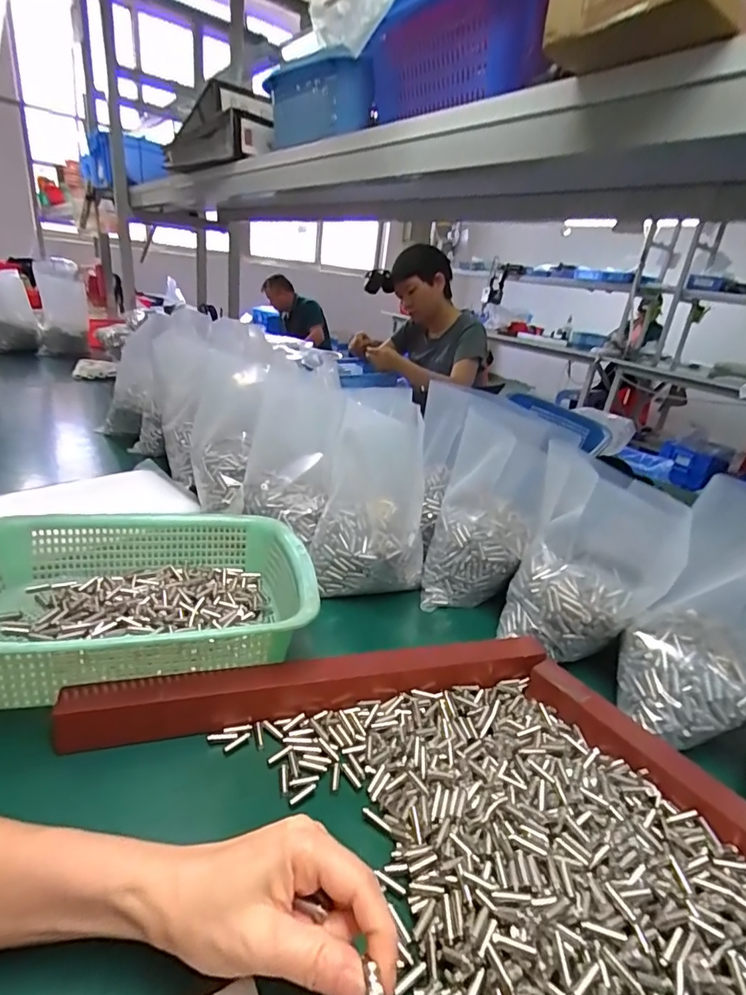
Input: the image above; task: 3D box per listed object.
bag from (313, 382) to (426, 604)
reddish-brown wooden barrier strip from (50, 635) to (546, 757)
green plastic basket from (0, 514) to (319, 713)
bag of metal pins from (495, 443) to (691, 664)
[{"bbox_3d":[0.005,-0.011,0.571,0.123,0.220,0.130,9,25,4],"label":"bag"},{"bbox_3d":[-0.034,0.153,0.410,0.395,0.036,0.031,-2,26,-18],"label":"reddish-brown wooden barrier strip"},{"bbox_3d":[-0.210,0.086,0.448,0.295,0.088,0.226,-3,27,-21],"label":"green plastic basket"},{"bbox_3d":[0.213,0.063,0.491,0.124,0.179,0.097,13,25,13],"label":"bag of metal pins"}]

